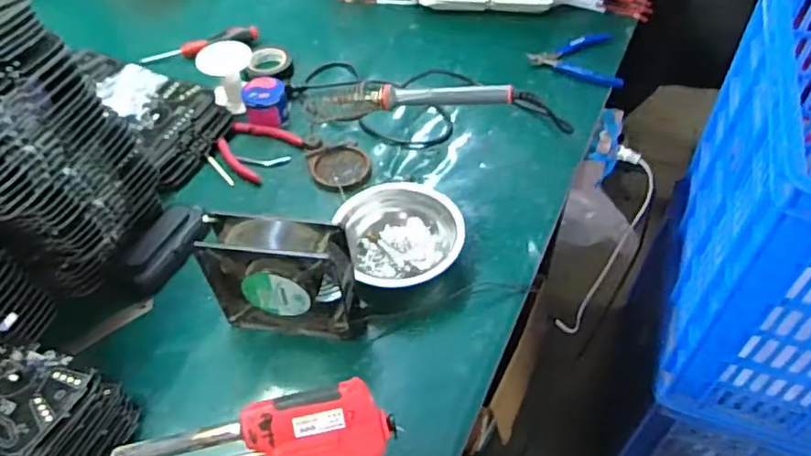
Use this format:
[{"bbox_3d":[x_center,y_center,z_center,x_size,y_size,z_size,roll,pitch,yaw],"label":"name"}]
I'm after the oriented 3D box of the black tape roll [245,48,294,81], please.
[{"bbox_3d":[-0.184,-0.226,0.817,0.058,0.019,0.058,0,48,0],"label":"black tape roll"}]

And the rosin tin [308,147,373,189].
[{"bbox_3d":[-0.076,-0.071,0.690,0.070,0.011,0.062,-7,49,-6],"label":"rosin tin"}]

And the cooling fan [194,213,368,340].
[{"bbox_3d":[-0.103,0.044,0.523,0.125,0.115,0.045,7,49,6],"label":"cooling fan"}]

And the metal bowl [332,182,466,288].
[{"bbox_3d":[-0.002,0.005,0.594,0.117,0.043,0.103,-12,49,-11],"label":"metal bowl"}]

